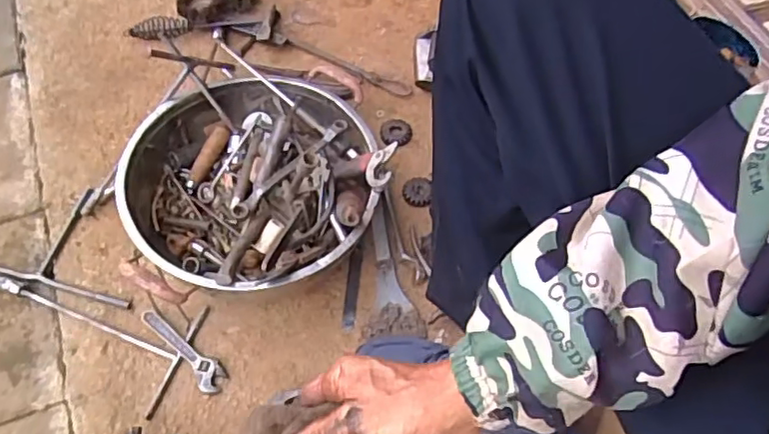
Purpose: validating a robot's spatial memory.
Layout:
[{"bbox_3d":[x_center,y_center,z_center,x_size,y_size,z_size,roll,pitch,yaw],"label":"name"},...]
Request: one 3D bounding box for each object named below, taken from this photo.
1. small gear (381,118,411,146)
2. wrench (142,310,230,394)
[{"bbox_3d":[0.018,-0.134,0.967,0.048,0.016,0.055,-5,58,1],"label":"small gear"},{"bbox_3d":[-0.260,0.168,0.795,0.147,0.016,0.034,38,68,24],"label":"wrench"}]

